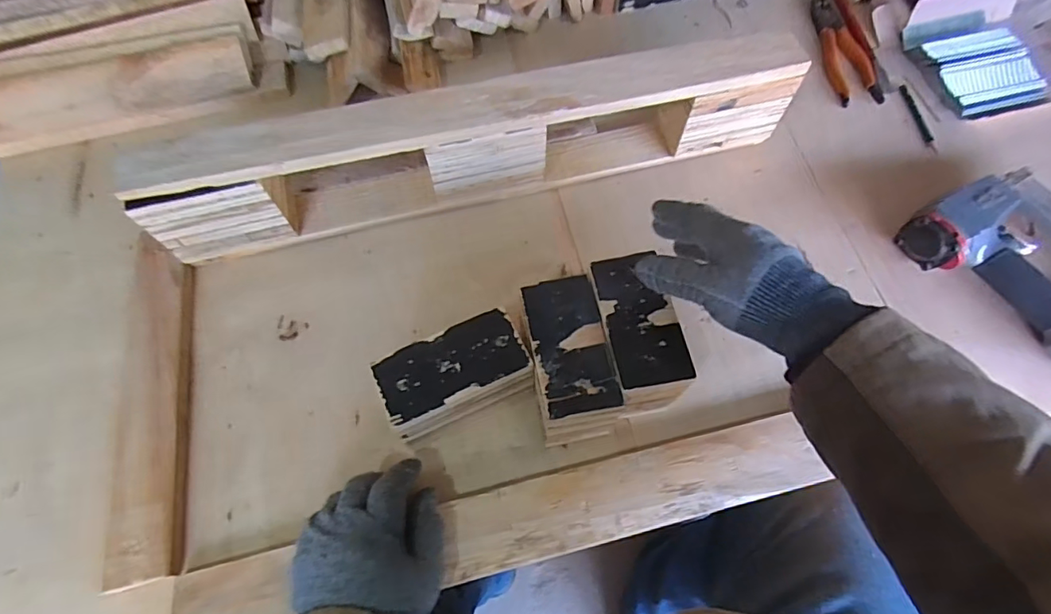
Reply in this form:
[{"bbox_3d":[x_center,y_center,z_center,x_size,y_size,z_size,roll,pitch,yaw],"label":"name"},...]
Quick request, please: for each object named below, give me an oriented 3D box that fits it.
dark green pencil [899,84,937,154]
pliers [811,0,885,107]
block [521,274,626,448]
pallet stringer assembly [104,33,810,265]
[{"bbox_3d":[0.465,-0.224,0.620,0.012,0.004,0.099,-5,65,-2],"label":"dark green pencil"},{"bbox_3d":[0.401,-0.335,0.666,0.056,0.012,0.185,-4,65,-2],"label":"pliers"},{"bbox_3d":[0.036,0.047,0.446,0.062,0.073,0.128,-11,64,-4],"label":"block"},{"bbox_3d":[-0.049,-0.182,0.548,0.648,0.116,0.097,-13,66,-6],"label":"pallet stringer assembly"}]

